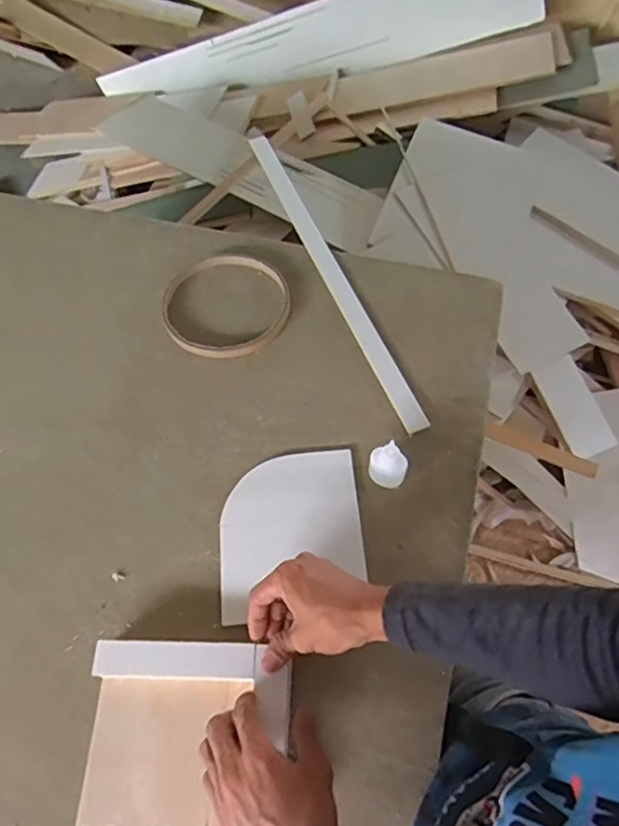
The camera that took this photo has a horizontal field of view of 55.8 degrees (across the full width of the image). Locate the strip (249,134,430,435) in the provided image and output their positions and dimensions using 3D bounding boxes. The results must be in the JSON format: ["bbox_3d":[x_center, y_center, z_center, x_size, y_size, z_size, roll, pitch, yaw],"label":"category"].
[{"bbox_3d":[0.025,-0.204,0.798,0.028,0.012,0.545,-21,64,-10],"label":"strip"}]

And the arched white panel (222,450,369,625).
[{"bbox_3d":[-0.019,0.125,0.633,0.148,0.008,0.166,-4,67,-5],"label":"arched white panel"}]

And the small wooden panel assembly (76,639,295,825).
[{"bbox_3d":[-0.108,0.285,0.522,0.179,0.032,0.148,1,62,1],"label":"small wooden panel assembly"}]

